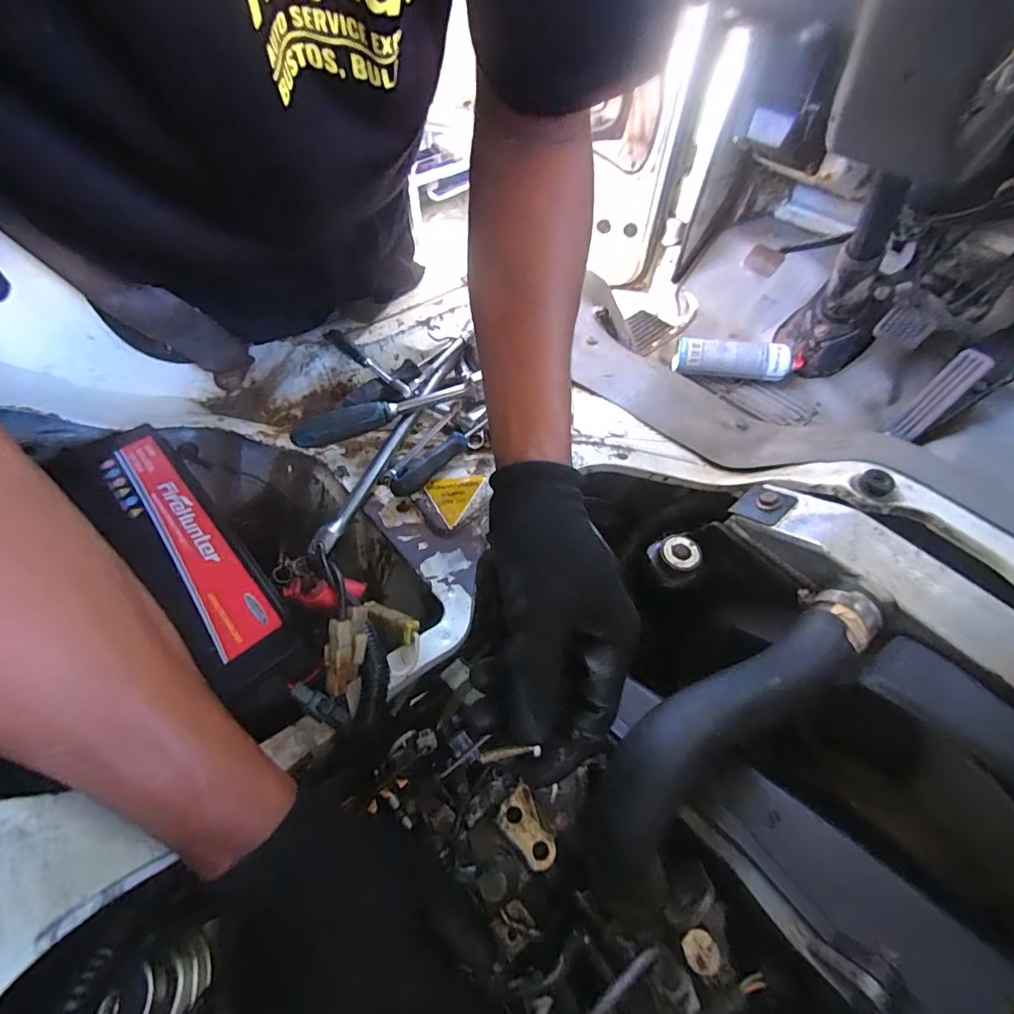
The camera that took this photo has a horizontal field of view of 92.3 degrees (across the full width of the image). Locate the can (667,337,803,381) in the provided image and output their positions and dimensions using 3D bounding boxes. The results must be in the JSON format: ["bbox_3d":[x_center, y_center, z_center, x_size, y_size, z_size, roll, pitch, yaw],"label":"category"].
[{"bbox_3d":[0.434,-0.278,0.917,0.227,0.057,0.064,5,55,2],"label":"can"}]

